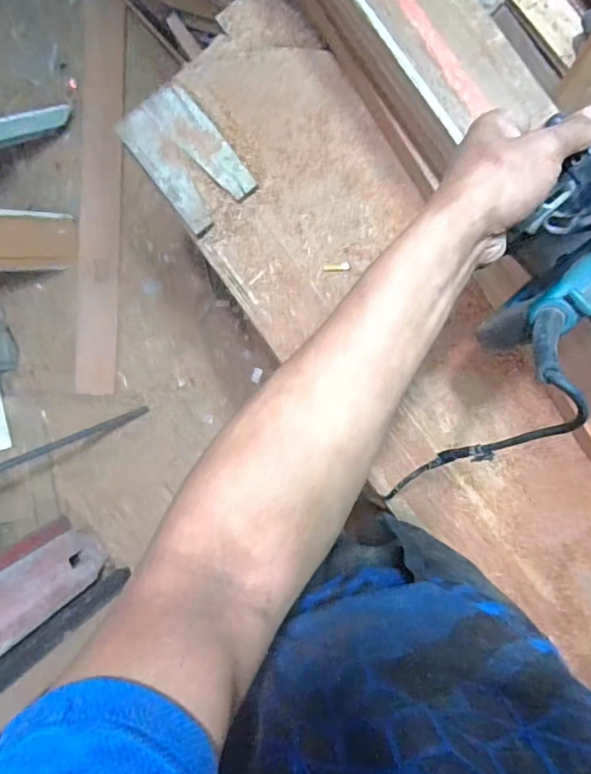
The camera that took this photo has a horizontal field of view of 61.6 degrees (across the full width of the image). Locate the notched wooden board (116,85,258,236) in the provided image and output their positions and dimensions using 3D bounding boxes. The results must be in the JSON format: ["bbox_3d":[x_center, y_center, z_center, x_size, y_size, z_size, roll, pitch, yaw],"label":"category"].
[{"bbox_3d":[-0.159,-0.330,0.713,0.113,0.011,0.194,-39,89,7],"label":"notched wooden board"}]

